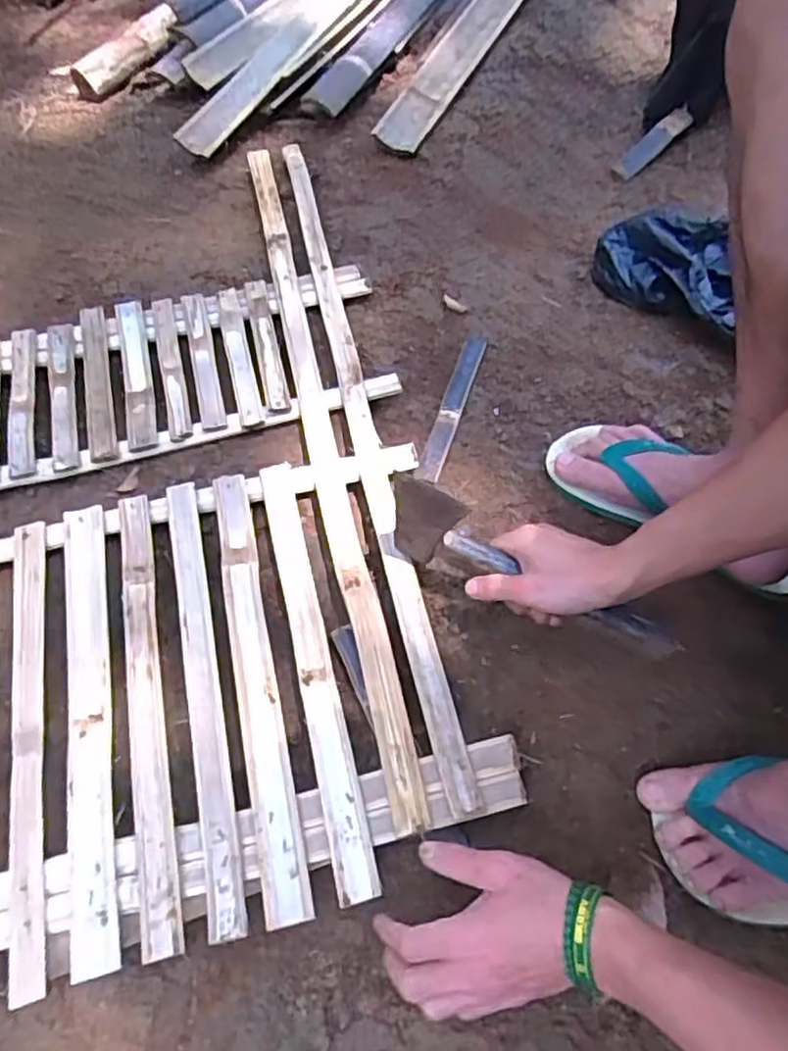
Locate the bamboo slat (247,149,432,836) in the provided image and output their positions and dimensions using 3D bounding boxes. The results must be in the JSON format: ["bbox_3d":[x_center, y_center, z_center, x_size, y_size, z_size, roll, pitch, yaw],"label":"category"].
[{"bbox_3d":[-0.085,-0.135,0.755,0.033,0.016,0.877,-11,62,-7],"label":"bamboo slat"}]

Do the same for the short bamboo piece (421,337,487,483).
[{"bbox_3d":[0.066,-0.138,0.787,0.025,0.013,0.214,16,62,7],"label":"short bamboo piece"}]

